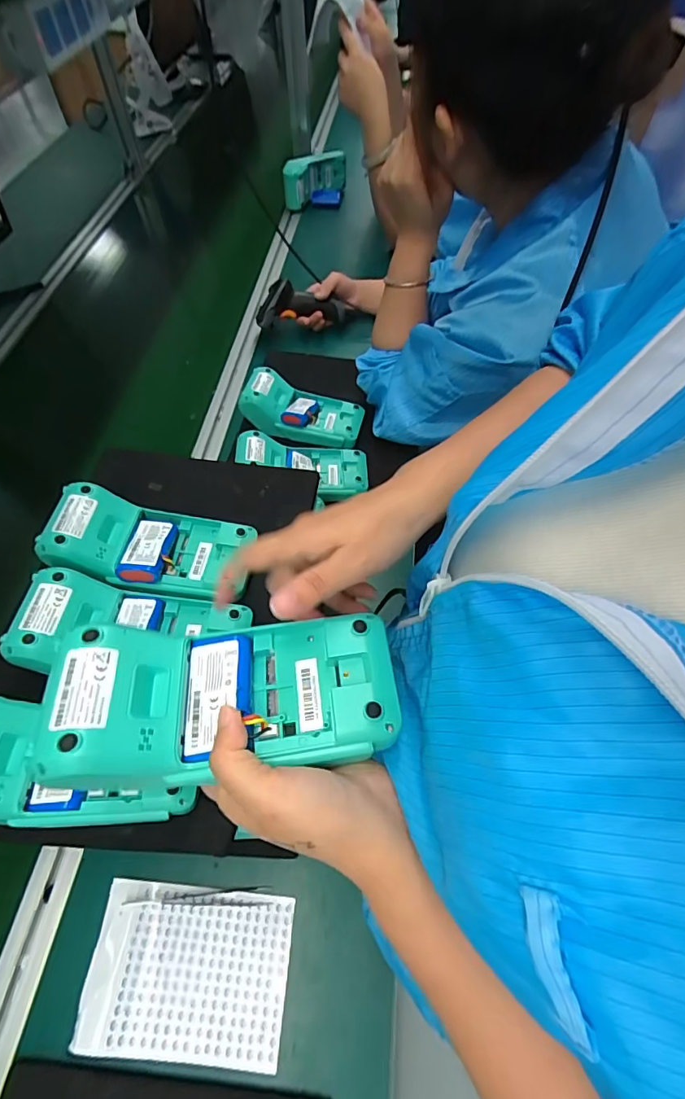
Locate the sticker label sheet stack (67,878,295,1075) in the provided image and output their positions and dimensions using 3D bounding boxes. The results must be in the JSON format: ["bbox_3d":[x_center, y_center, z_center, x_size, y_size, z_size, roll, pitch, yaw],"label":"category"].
[{"bbox_3d":[-0.128,0.352,0.394,0.161,0.005,0.110,6,57,0],"label":"sticker label sheet stack"}]

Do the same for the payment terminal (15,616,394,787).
[{"bbox_3d":[-0.058,0.077,0.247,0.167,0.036,0.076,-3,58,-12],"label":"payment terminal"}]

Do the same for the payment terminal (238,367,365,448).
[{"bbox_3d":[-0.061,-0.202,0.694,0.174,0.047,0.083,16,58,-7],"label":"payment terminal"}]

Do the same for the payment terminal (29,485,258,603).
[{"bbox_3d":[-0.168,-0.007,0.420,0.164,0.058,0.081,5,58,4],"label":"payment terminal"}]

